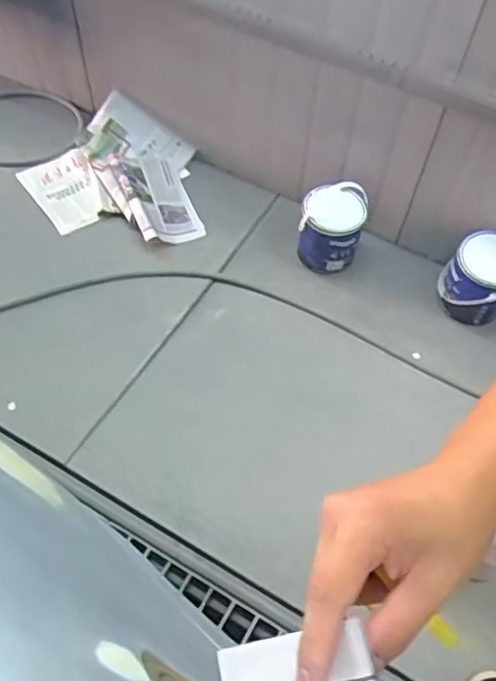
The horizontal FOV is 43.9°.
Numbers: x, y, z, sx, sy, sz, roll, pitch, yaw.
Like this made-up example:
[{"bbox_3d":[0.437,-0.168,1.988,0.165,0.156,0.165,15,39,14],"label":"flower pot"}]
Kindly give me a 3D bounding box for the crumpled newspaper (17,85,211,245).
[{"bbox_3d":[-0.320,-0.425,1.635,0.429,0.123,0.462,-35,65,-24],"label":"crumpled newspaper"}]

